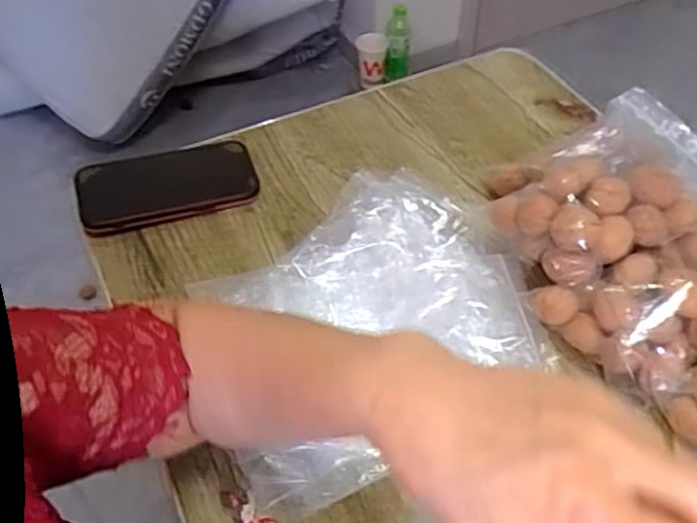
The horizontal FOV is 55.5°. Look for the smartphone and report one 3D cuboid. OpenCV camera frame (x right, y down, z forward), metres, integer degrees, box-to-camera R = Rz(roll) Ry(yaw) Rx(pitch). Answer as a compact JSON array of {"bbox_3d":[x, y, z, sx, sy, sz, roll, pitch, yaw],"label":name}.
[{"bbox_3d":[-0.171,-0.073,0.629,0.163,0.018,0.082,-14,63,-13],"label":"smartphone"}]

